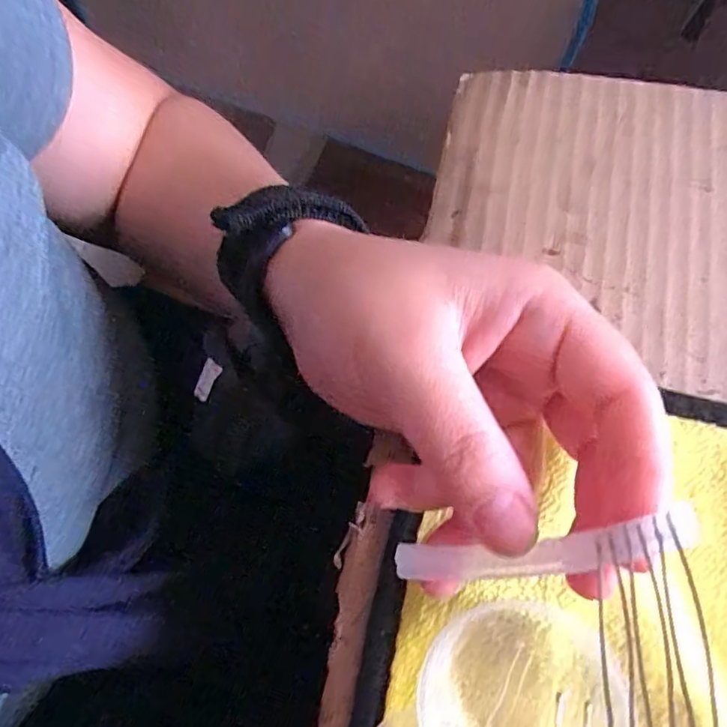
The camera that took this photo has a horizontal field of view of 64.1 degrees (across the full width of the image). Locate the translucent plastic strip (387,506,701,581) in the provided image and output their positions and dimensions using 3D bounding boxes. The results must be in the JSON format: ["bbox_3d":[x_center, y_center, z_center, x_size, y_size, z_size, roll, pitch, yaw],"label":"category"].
[{"bbox_3d":[0.037,0.042,0.128,0.065,0.005,0.009,-17,67,27],"label":"translucent plastic strip"}]

